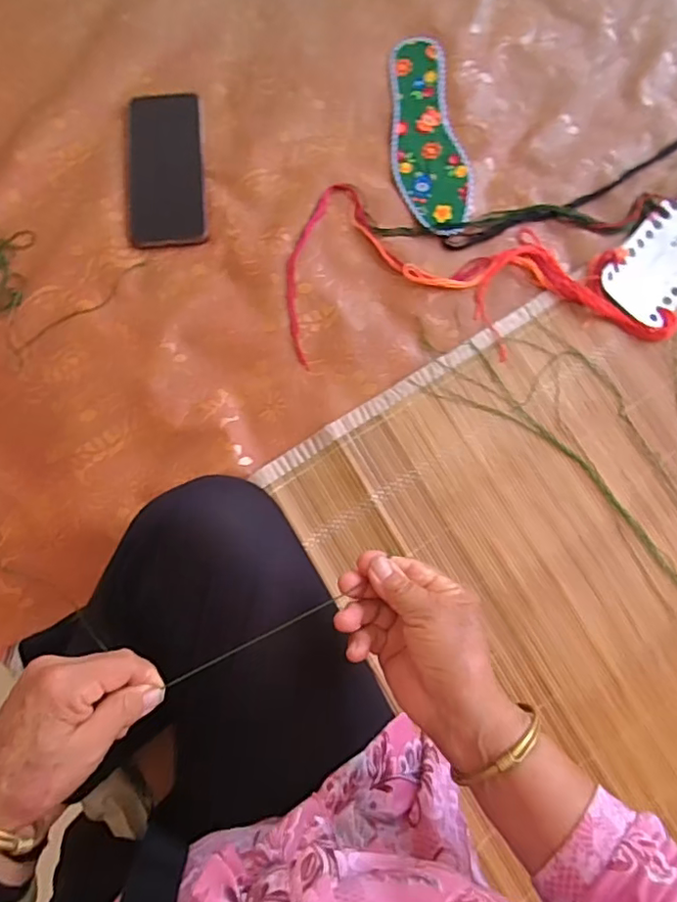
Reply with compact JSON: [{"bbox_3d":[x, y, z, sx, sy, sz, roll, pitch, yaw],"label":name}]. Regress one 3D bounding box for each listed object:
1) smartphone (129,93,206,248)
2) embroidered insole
[{"bbox_3d":[-0.173,-0.285,0.575,0.074,0.004,0.160,-3,82,-2],"label":"smartphone"},{"bbox_3d":[0.089,-0.326,0.591,0.075,0.008,0.215,-11,83,-3],"label":"embroidered insole"}]

